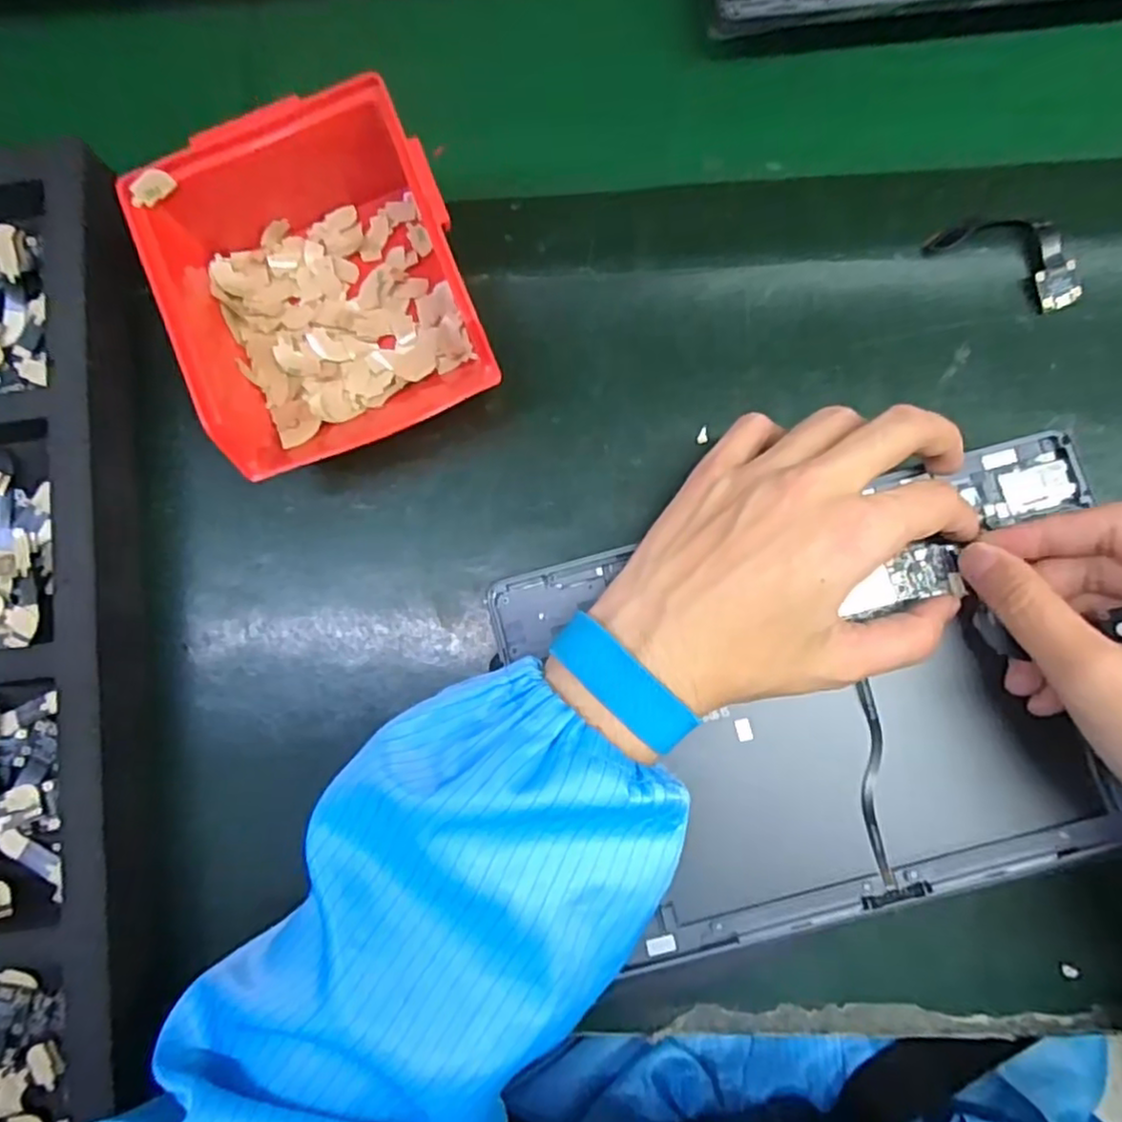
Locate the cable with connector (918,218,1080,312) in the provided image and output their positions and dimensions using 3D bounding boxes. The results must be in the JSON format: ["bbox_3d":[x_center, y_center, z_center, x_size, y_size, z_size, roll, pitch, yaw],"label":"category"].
[{"bbox_3d":[0.216,-0.148,0.324,0.074,0.010,0.034,30,85,6],"label":"cable with connector"}]

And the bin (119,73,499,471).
[{"bbox_3d":[-0.107,-0.125,0.305,0.118,0.070,0.146,-22,83,-1],"label":"bin"}]

